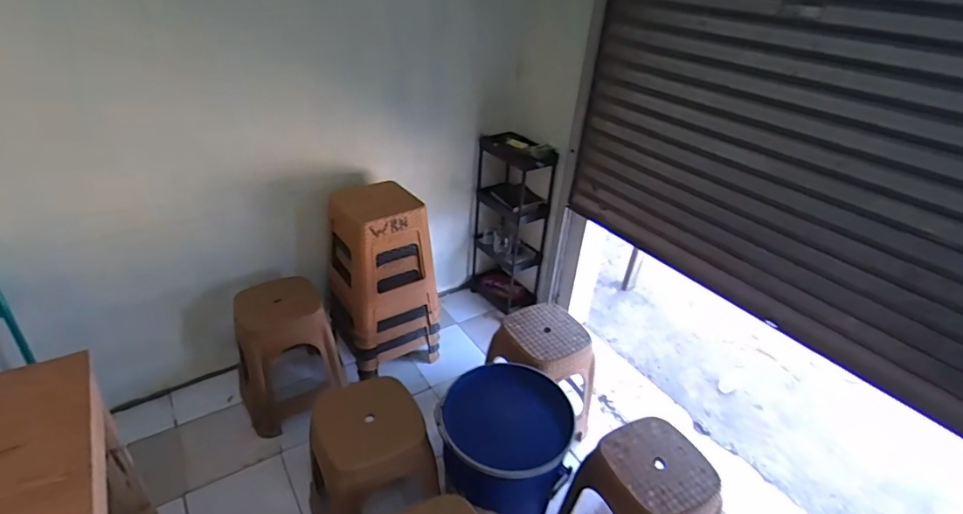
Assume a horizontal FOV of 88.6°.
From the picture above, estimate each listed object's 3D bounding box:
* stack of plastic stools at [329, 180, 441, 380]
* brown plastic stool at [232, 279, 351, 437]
[{"bbox_3d":[-0.392,0.068,1.954,0.341,0.727,0.320,-20,40,-33],"label":"stack of plastic stools"},{"bbox_3d":[-0.682,0.364,1.770,0.358,0.517,0.304,-14,37,-27],"label":"brown plastic stool"}]

